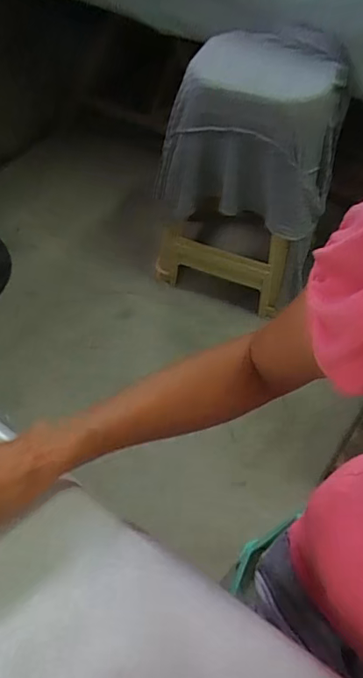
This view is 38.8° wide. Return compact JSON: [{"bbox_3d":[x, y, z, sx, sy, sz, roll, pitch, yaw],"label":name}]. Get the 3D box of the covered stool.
[{"bbox_3d":[0.164,-0.438,1.397,0.425,0.644,0.336,5,55,2],"label":"covered stool"}]

